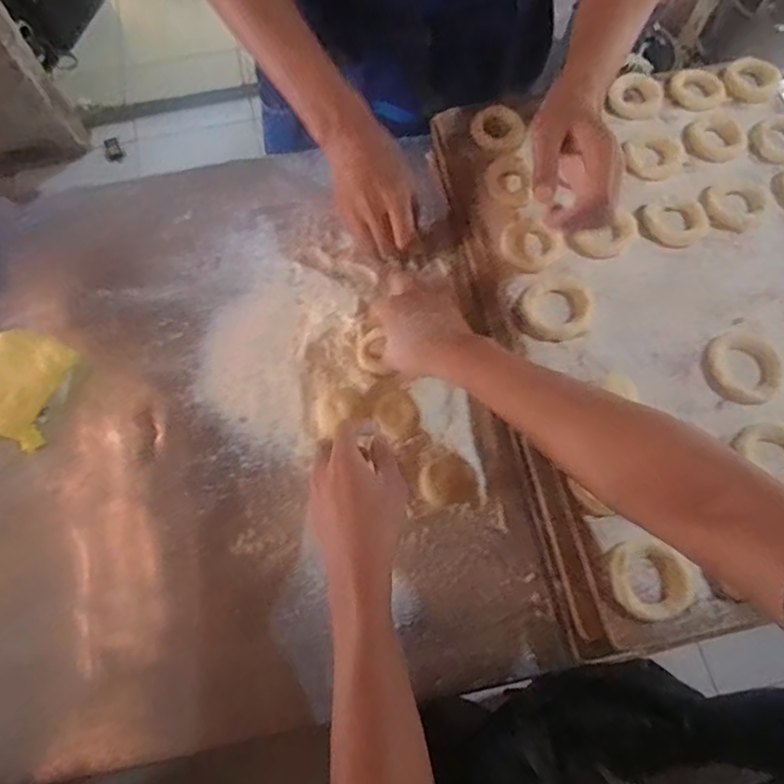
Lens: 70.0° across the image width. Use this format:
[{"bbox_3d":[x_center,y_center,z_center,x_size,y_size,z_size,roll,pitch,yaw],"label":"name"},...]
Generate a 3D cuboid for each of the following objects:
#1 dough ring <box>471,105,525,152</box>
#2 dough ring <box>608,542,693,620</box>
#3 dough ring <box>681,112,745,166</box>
[{"bbox_3d":[0.122,-0.305,0.647,0.059,0.007,0.063,0,69,0],"label":"dough ring"},{"bbox_3d":[0.212,0.155,0.463,0.059,0.013,0.060,0,69,0],"label":"dough ring"},{"bbox_3d":[0.366,-0.290,0.638,0.063,0.013,0.063,0,69,0],"label":"dough ring"}]

